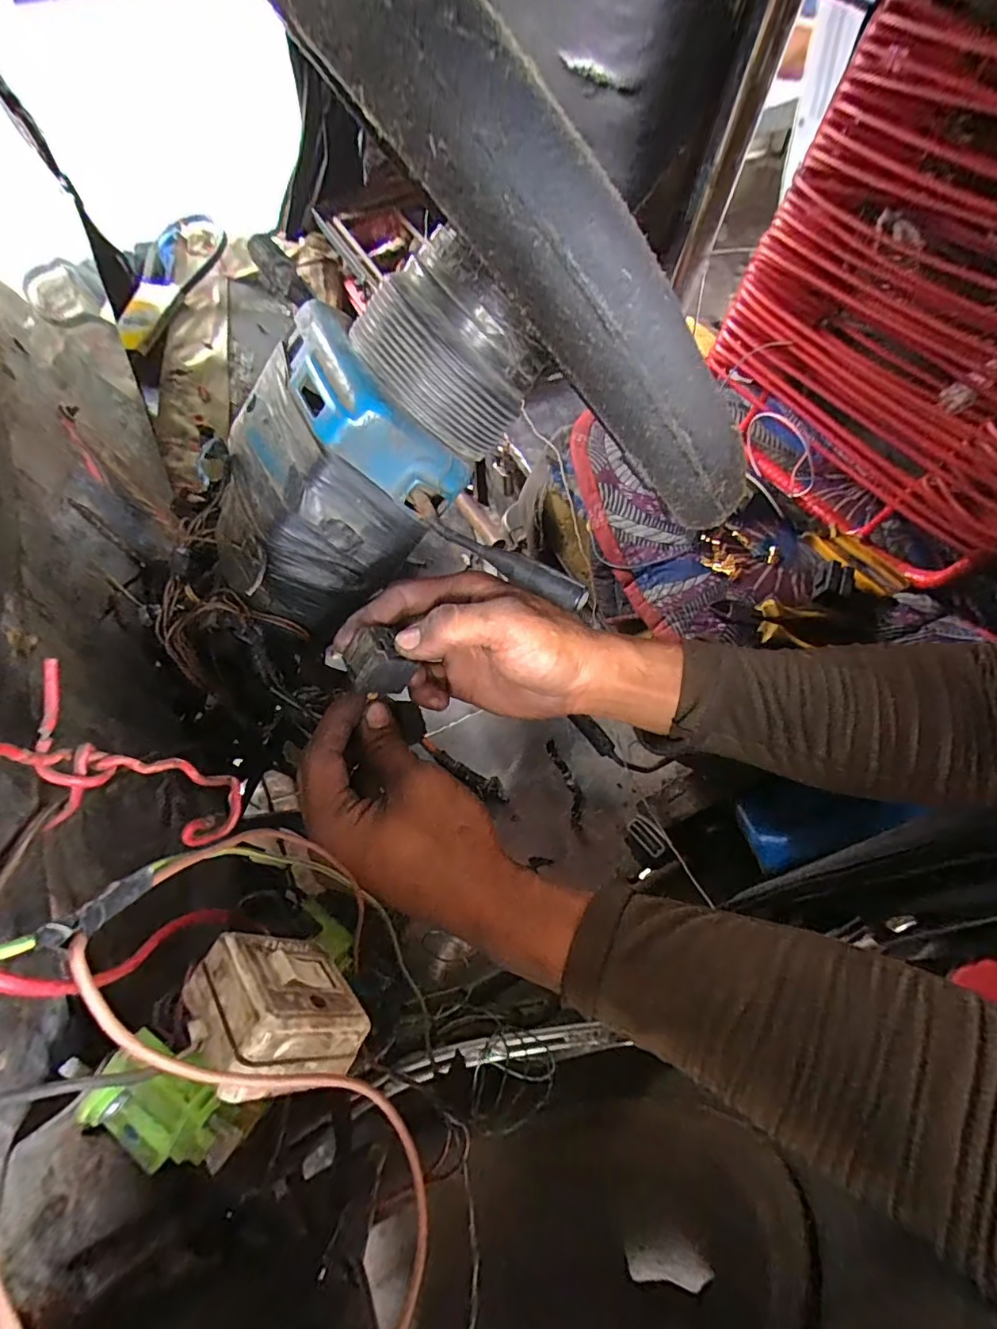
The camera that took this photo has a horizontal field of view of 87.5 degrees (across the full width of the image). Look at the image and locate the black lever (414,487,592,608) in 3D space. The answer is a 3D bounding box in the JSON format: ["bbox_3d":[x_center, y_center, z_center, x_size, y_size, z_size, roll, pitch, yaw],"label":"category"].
[{"bbox_3d":[-0.004,-0.064,0.287,0.121,0.015,0.014,37,69,18],"label":"black lever"}]

